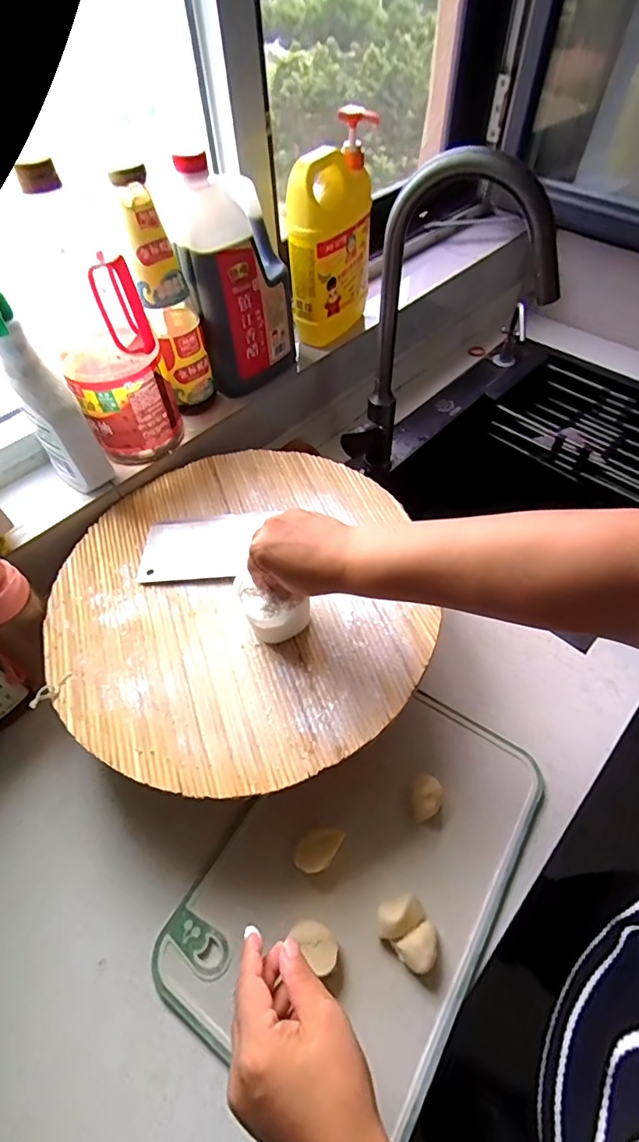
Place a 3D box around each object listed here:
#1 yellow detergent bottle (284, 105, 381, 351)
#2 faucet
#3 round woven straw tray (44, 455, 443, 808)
[{"bbox_3d":[0.018,-0.467,0.714,0.081,0.252,0.144,19,57,15],"label":"yellow detergent bottle"},{"bbox_3d":[0.151,-0.273,0.633,0.214,0.427,0.077,18,57,14],"label":"faucet"},{"bbox_3d":[-0.083,0.017,0.542,0.404,0.015,0.419,-1,55,1],"label":"round woven straw tray"}]

